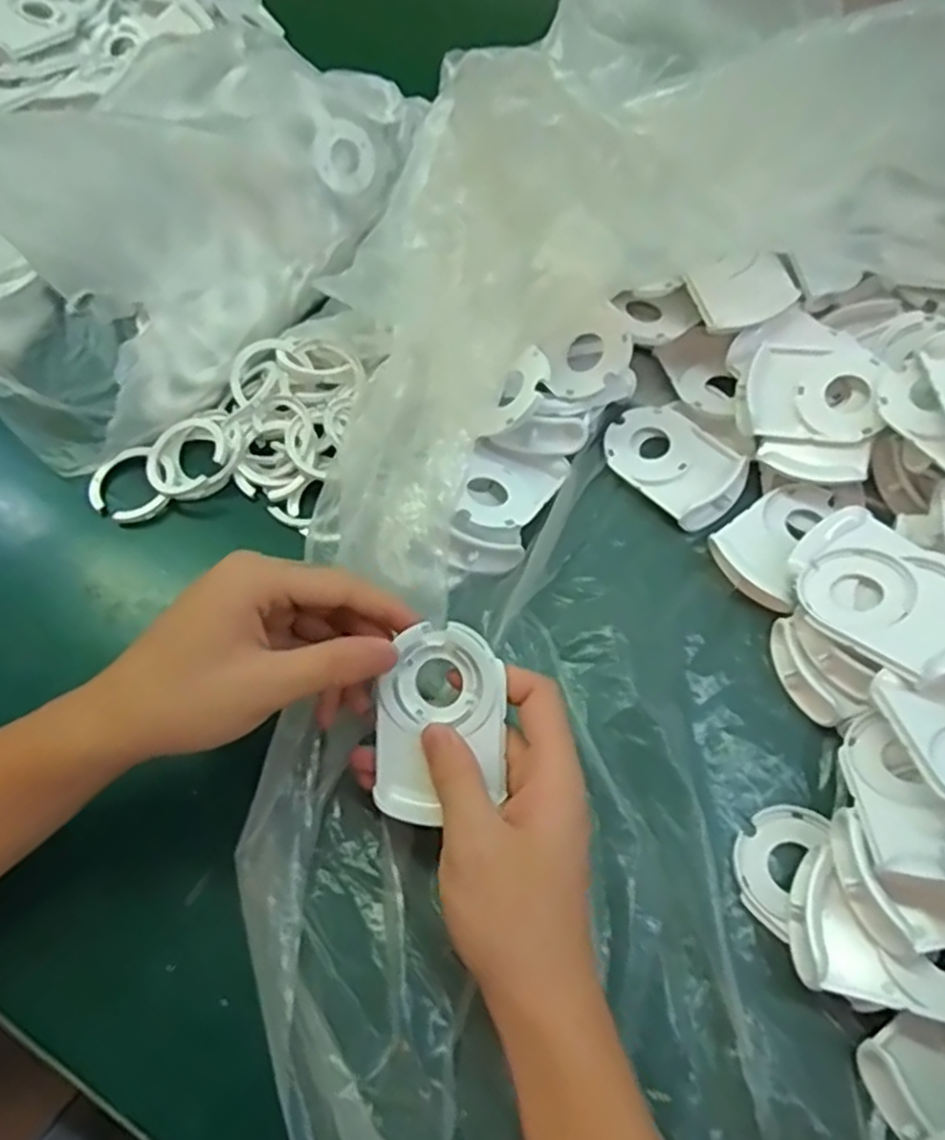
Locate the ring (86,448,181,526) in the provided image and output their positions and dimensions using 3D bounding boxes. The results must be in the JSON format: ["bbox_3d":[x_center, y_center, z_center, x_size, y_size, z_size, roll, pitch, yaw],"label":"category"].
[{"bbox_3d":[-0.201,-0.050,0.453,0.050,0.014,0.045,-14,62,-8],"label":"ring"}]

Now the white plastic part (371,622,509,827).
[{"bbox_3d":[-0.015,0.066,0.329,0.057,0.010,0.082,1,89,13],"label":"white plastic part"}]

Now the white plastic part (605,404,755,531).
[{"bbox_3d":[0.118,-0.064,0.451,0.054,0.016,0.082,-37,67,-19],"label":"white plastic part"}]

